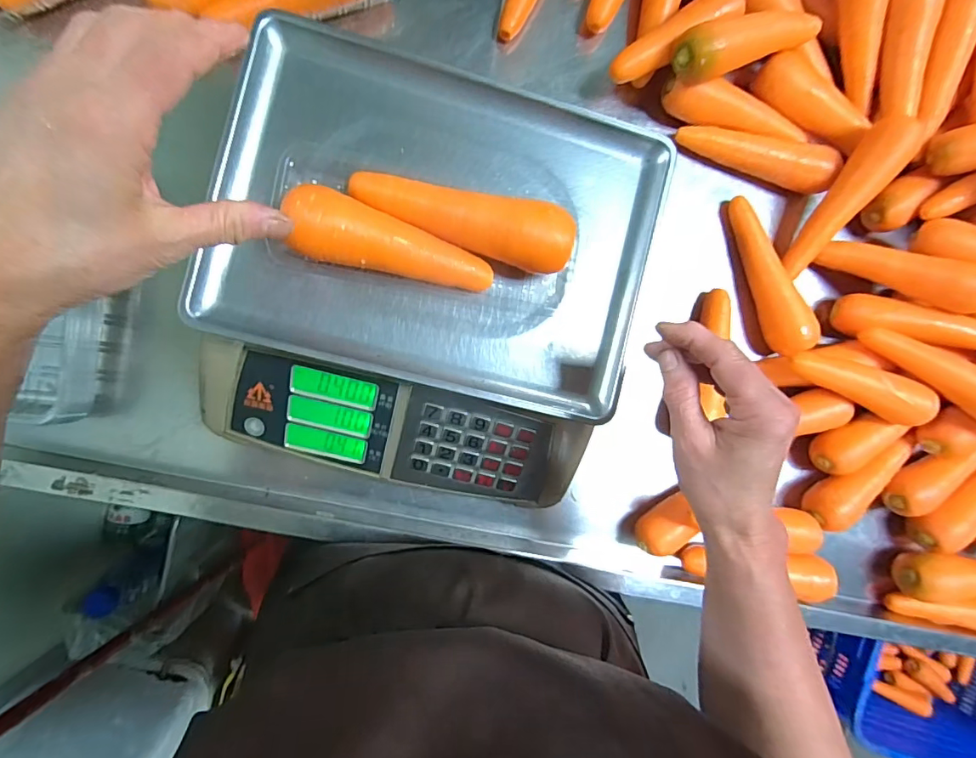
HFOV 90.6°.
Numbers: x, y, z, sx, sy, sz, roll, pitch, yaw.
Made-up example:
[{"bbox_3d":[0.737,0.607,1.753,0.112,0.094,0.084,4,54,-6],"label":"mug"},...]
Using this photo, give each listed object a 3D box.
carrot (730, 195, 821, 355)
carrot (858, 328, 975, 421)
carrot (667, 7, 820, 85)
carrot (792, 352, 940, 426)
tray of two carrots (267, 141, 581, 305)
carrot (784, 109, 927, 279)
[{"bbox_3d":[0.297,-0.110,0.502,0.036,0.040,0.169,-17,92,-7],"label":"carrot"},{"bbox_3d":[0.456,-0.007,0.474,0.170,0.039,0.047,37,85,17],"label":"carrot"},{"bbox_3d":[0.250,-0.323,0.459,0.168,0.047,0.044,-22,93,-6],"label":"carrot"},{"bbox_3d":[0.371,0.004,0.482,0.157,0.041,0.044,21,87,-7],"label":"carrot"},{"bbox_3d":[-0.041,-0.117,0.358,0.222,0.056,0.089,9,89,-6],"label":"tray of two carrots"},{"bbox_3d":[0.360,-0.178,0.485,0.039,0.032,0.157,26,115,-6],"label":"carrot"}]

